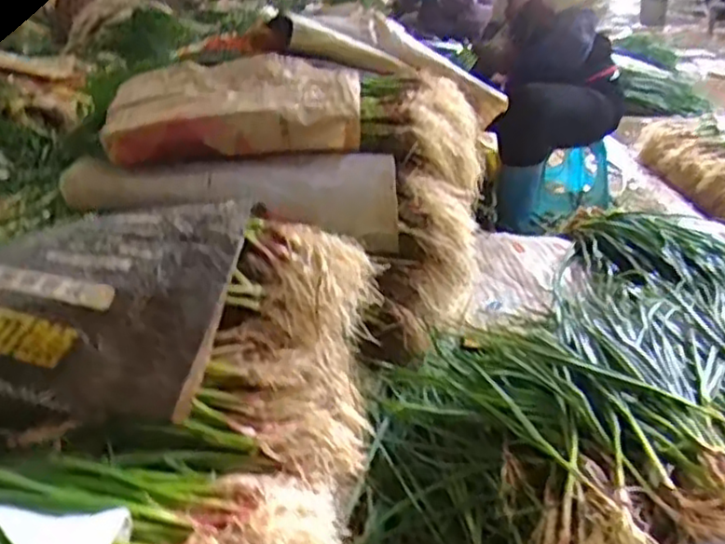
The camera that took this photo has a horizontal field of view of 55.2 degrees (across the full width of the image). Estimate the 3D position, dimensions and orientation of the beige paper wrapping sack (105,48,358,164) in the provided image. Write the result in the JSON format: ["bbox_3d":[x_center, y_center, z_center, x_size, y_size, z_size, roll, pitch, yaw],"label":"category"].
[{"bbox_3d":[-0.219,-0.298,1.213,0.424,0.079,0.229,-2,59,-2],"label":"beige paper wrapping sack"}]

